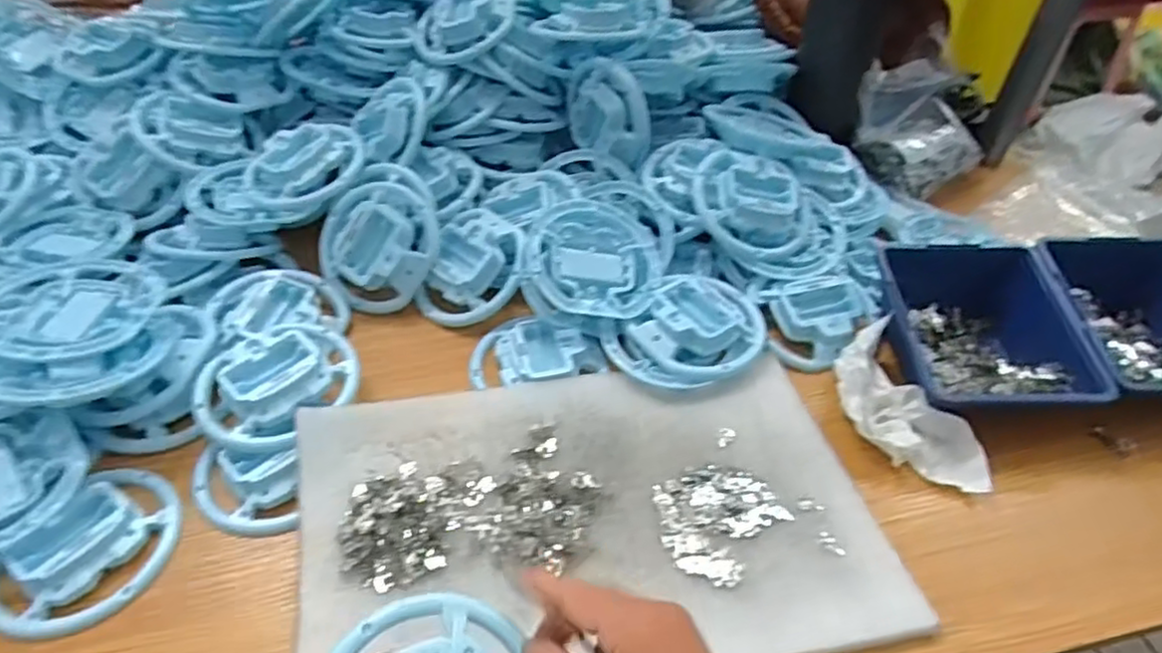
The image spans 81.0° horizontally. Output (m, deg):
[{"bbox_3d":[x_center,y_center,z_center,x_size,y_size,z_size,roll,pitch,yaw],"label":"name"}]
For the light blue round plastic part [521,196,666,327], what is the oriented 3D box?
[{"bbox_3d":[0.007,-0.051,0.526,0.107,0.018,0.098,2,66,-16],"label":"light blue round plastic part"}]

